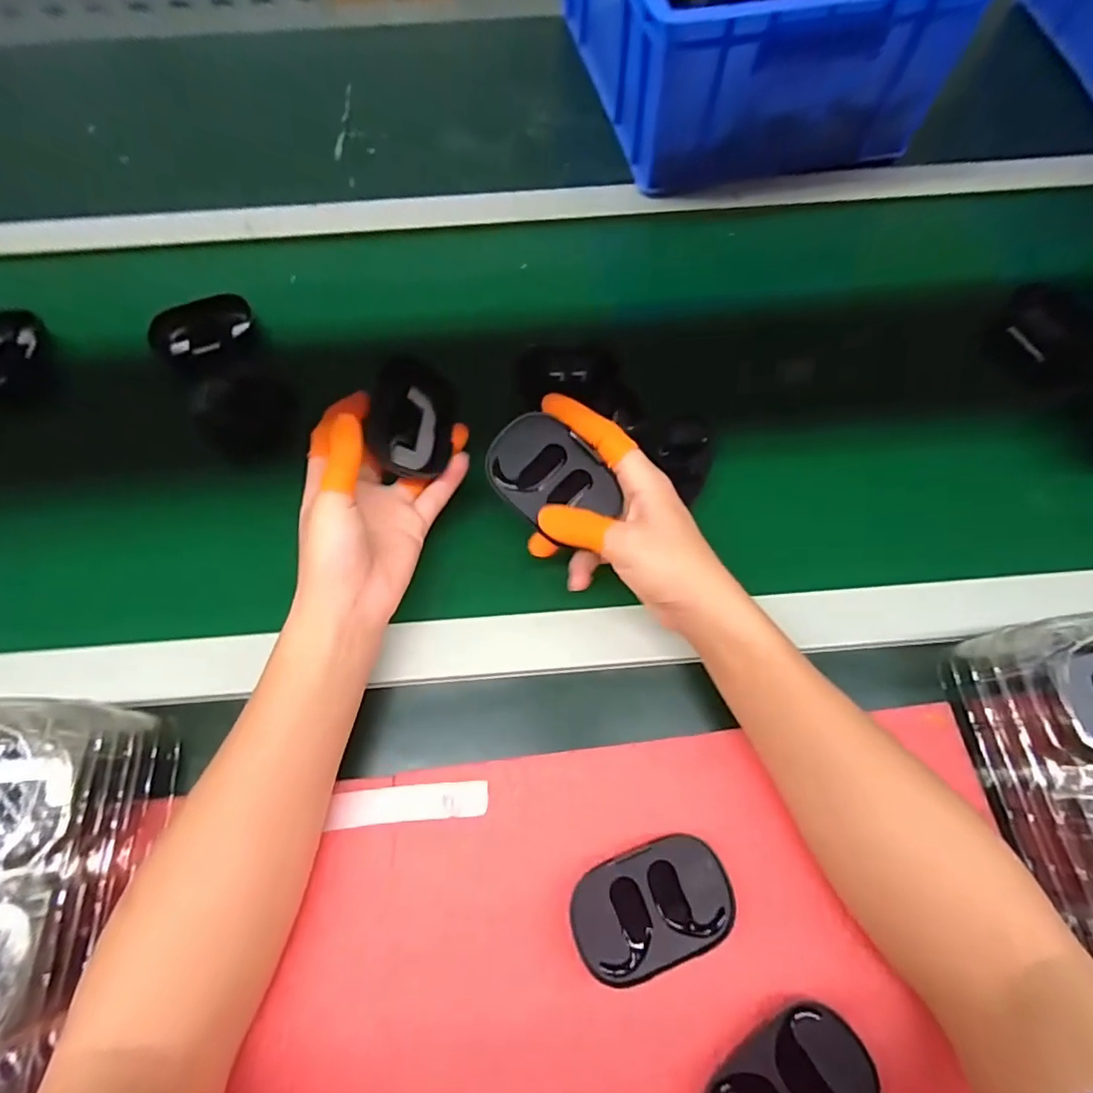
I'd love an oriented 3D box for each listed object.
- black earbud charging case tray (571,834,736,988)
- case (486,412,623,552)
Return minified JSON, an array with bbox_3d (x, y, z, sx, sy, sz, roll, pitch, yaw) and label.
[{"bbox_3d":[0.058,0.200,0.313,0.086,0.015,0.059,-21,67,-8],"label":"black earbud charging case tray"},{"bbox_3d":[0.004,-0.045,0.360,0.084,0.022,0.054,30,98,-9],"label":"case"}]

